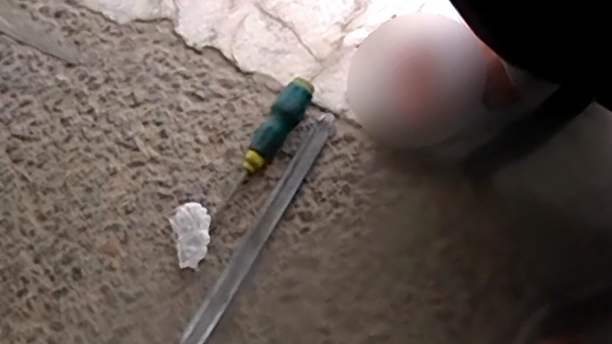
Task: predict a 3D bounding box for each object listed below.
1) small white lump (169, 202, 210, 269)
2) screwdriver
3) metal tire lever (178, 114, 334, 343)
[{"bbox_3d":[-0.105,0.057,0.561,0.035,0.013,0.060,-17,74,-6],"label":"small white lump"},{"bbox_3d":[-0.040,-0.024,0.573,0.029,0.029,0.146,29,75,8],"label":"screwdriver"},{"bbox_3d":[-0.043,0.054,0.562,0.020,0.014,0.260,30,75,8],"label":"metal tire lever"}]

